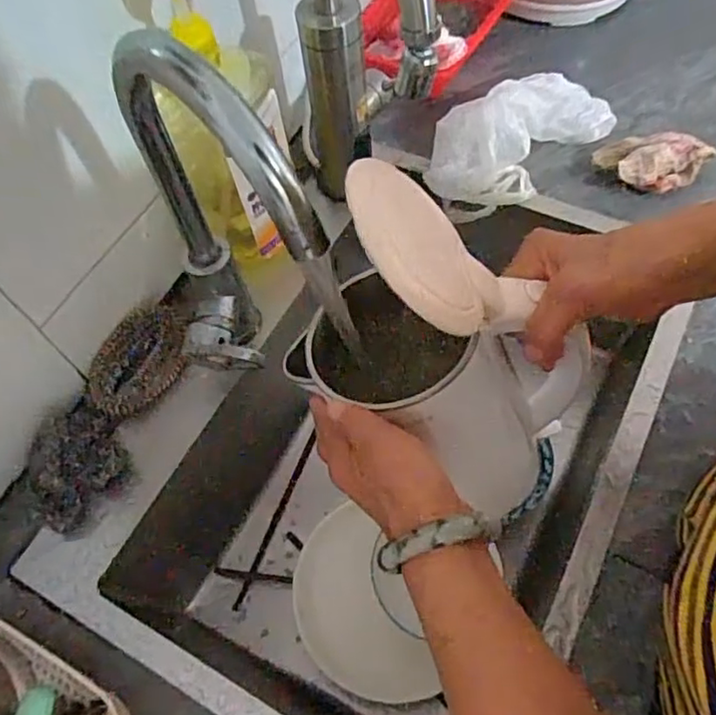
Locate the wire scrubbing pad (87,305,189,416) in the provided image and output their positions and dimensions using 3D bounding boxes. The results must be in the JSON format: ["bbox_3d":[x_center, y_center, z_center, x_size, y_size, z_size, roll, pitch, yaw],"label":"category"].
[{"bbox_3d":[-0.209,0.002,0.594,0.071,0.017,0.114,39,64,-6],"label":"wire scrubbing pad"}]

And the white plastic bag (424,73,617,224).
[{"bbox_3d":[0.172,-0.250,0.676,0.201,0.083,0.109,-35,64,-15],"label":"white plastic bag"}]

